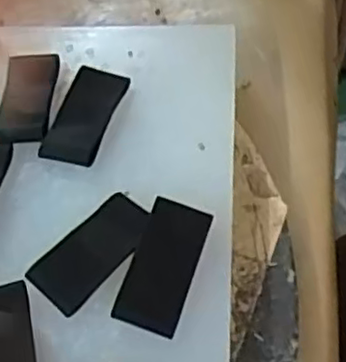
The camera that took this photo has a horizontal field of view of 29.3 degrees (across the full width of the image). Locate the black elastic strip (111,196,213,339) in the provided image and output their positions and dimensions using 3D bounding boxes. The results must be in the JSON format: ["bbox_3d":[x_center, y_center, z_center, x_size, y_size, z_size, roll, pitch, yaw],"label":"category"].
[{"bbox_3d":[-0.004,0.037,0.296,0.028,0.005,0.061,14,59,14],"label":"black elastic strip"}]

